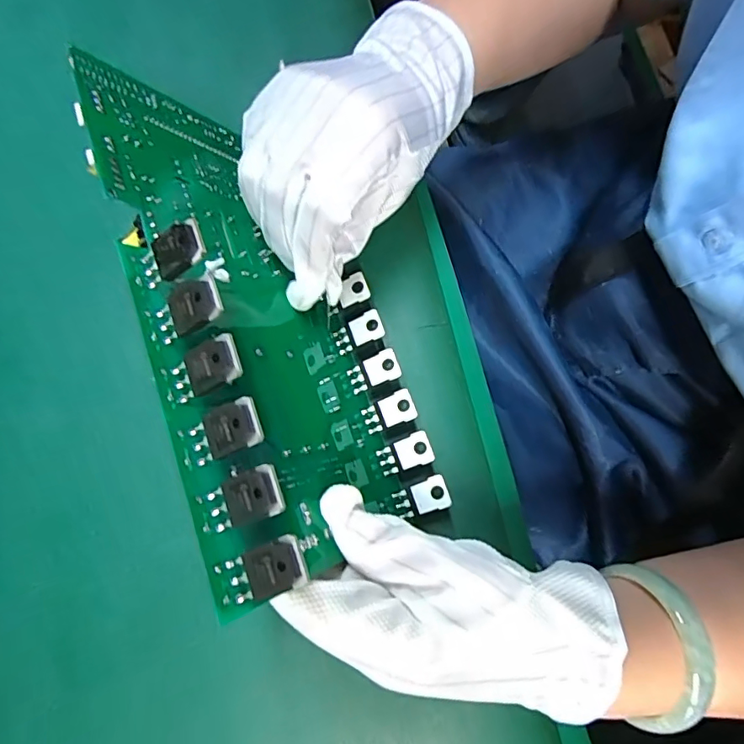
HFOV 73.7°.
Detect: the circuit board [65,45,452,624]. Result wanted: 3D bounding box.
[{"bbox_3d":[-0.050,-0.027,0.227,0.046,0.118,0.220,-31,74,27],"label":"circuit board"}]

